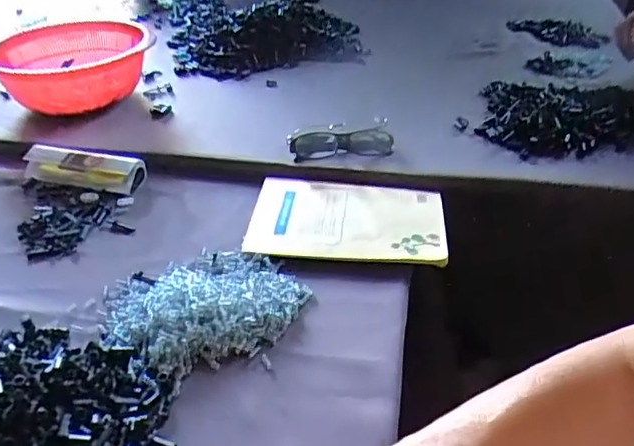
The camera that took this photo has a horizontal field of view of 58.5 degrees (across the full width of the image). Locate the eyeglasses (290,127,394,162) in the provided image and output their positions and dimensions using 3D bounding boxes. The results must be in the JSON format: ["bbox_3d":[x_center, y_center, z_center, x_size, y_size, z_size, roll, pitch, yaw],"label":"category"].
[{"bbox_3d":[0.031,-0.096,0.700,0.128,0.030,0.047,-3,37,0],"label":"eyeglasses"}]

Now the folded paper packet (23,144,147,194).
[{"bbox_3d":[-0.294,-0.070,0.711,0.153,0.028,0.052,10,39,16],"label":"folded paper packet"}]

